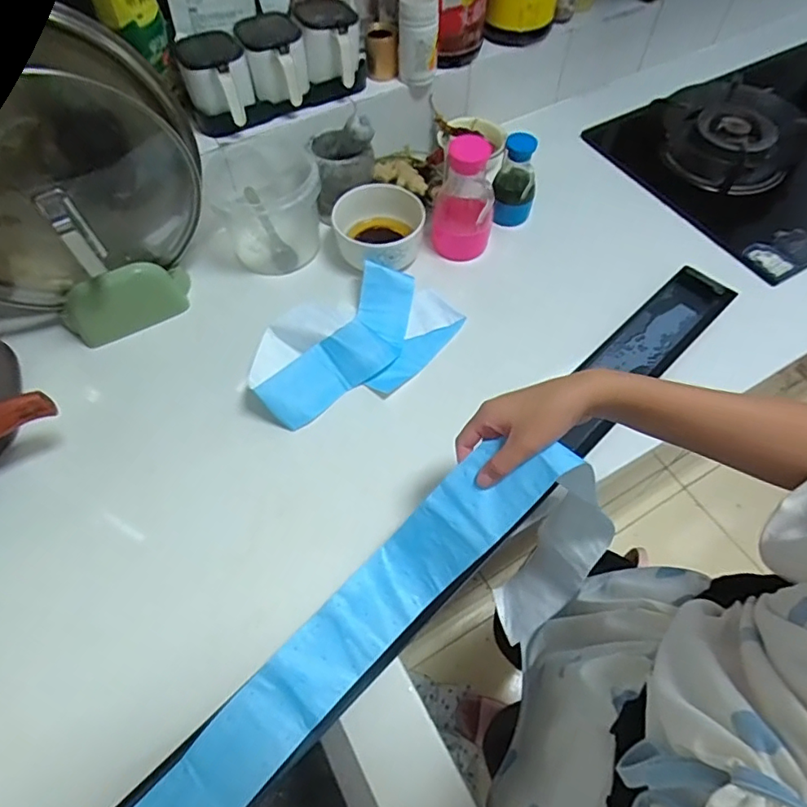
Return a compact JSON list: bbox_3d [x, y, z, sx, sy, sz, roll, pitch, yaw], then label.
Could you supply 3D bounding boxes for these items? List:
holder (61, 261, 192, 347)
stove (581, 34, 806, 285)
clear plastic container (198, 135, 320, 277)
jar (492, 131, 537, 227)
[{"bbox_3d":[-0.355,-0.141,0.677,0.163,0.082,0.065,-31,64,-17],"label":"holder"},{"bbox_3d":[0.710,-0.484,0.892,0.737,0.092,0.420,-28,63,-16],"label":"stove"},{"bbox_3d":[-0.189,-0.274,0.737,0.142,0.124,0.133,0,59,0],"label":"clear plastic container"},{"bbox_3d":[0.158,-0.313,0.748,0.056,0.119,0.056,0,59,0],"label":"jar"}]

